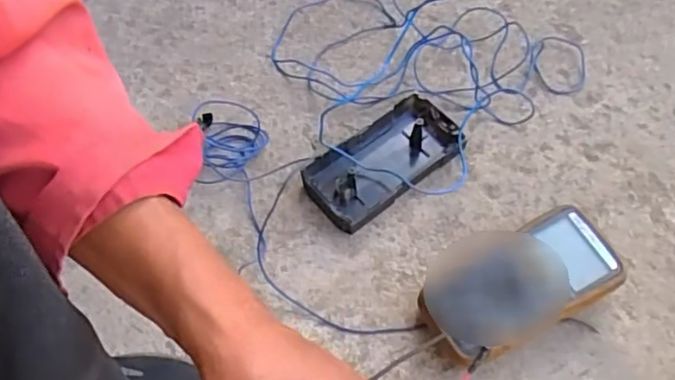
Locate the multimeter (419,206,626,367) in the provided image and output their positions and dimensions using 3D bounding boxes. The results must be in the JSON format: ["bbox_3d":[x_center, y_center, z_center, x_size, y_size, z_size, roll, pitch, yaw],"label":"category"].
[{"bbox_3d":[0.167,0.090,0.556,0.175,0.052,0.092,-25,63,-7],"label":"multimeter"}]

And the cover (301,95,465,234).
[{"bbox_3d":[0.050,-0.031,0.635,0.169,0.033,0.084,-35,68,-14],"label":"cover"}]

